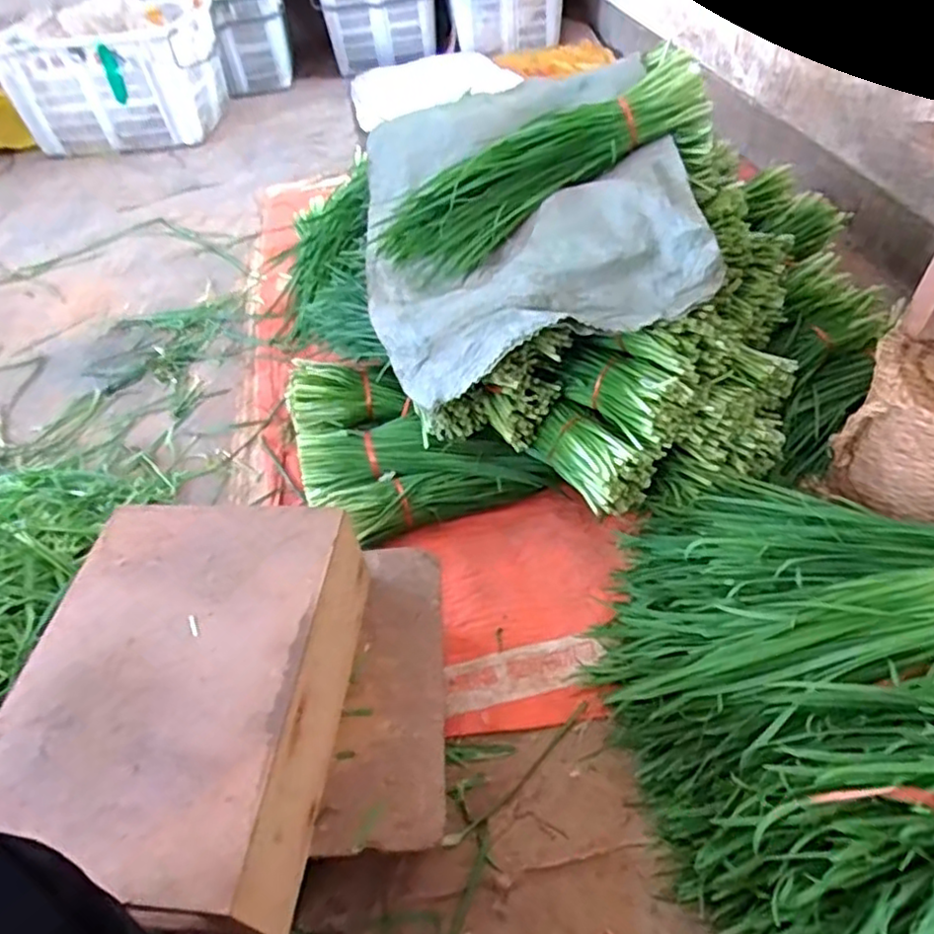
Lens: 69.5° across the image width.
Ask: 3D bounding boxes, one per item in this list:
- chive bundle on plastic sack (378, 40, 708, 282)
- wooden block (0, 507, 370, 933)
[{"bbox_3d":[0.101,-0.468,1.018,0.514,0.107,0.178,-29,47,5],"label":"chive bundle on plastic sack"},{"bbox_3d":[-0.264,0.216,0.652,0.276,0.115,0.362,1,47,8],"label":"wooden block"}]

